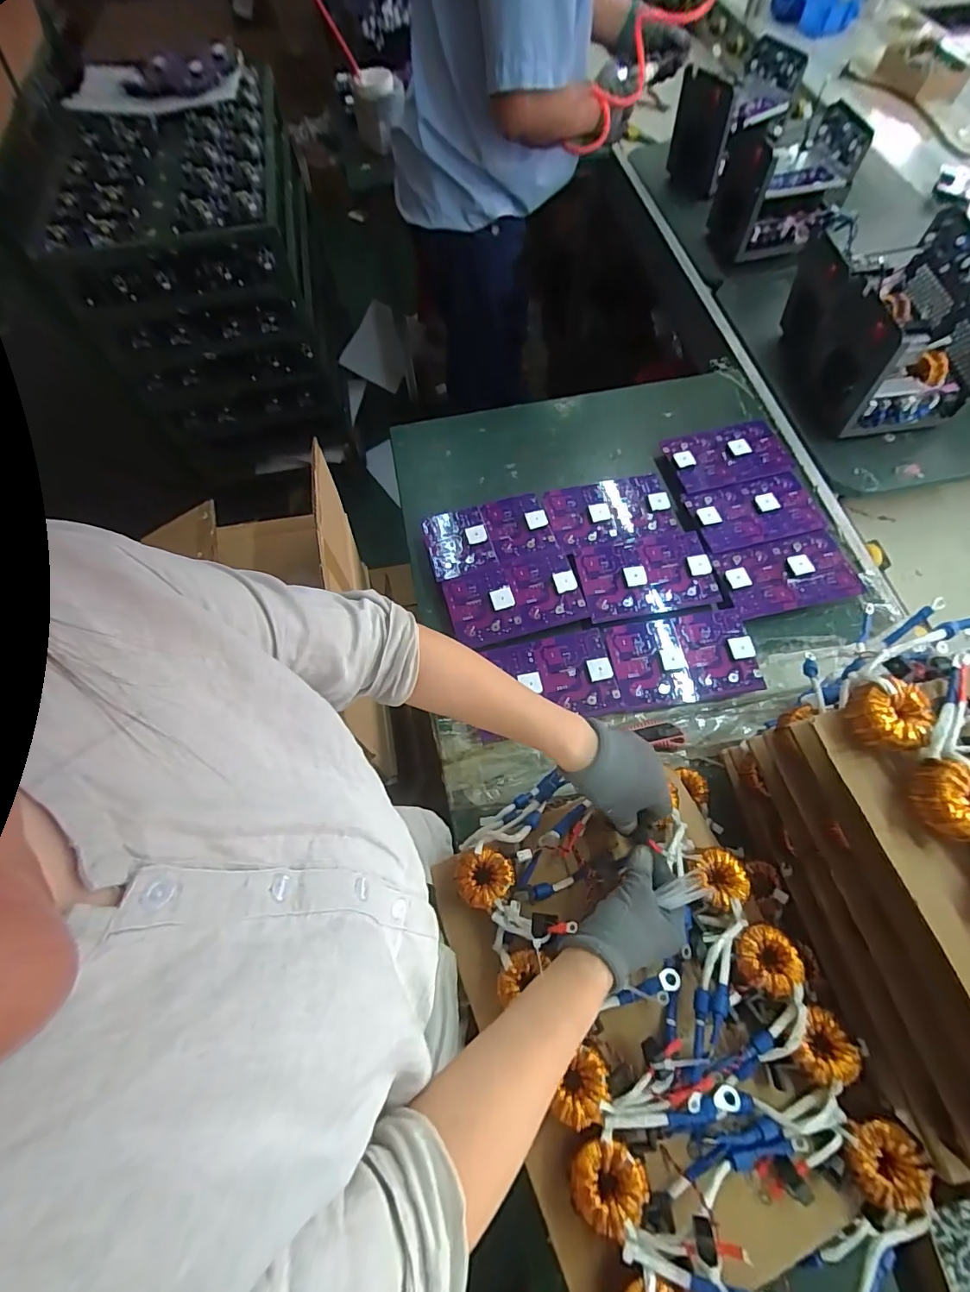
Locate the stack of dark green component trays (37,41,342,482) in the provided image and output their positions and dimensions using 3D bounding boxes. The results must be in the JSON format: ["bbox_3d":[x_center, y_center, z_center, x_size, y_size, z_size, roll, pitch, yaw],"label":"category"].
[{"bbox_3d":[-0.749,-1.041,1.490,0.530,0.692,0.677,-4,66,1],"label":"stack of dark green component trays"}]

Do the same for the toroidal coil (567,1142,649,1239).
[{"bbox_3d":[0.100,0.444,0.412,0.055,0.034,0.056,-1,66,2],"label":"toroidal coil"}]

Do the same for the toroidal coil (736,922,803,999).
[{"bbox_3d":[0.272,0.301,0.474,0.052,0.021,0.056,-1,66,2],"label":"toroidal coil"}]

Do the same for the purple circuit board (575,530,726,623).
[{"bbox_3d":[0.247,-0.110,0.759,0.197,0.010,0.130,-11,66,-2],"label":"purple circuit board"}]

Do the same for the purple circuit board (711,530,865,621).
[{"bbox_3d":[0.460,-0.113,0.751,0.196,0.013,0.122,-11,66,-2],"label":"purple circuit board"}]

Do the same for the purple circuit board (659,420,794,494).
[{"bbox_3d":[0.421,-0.333,0.858,0.206,0.017,0.124,-12,67,-3],"label":"purple circuit board"}]

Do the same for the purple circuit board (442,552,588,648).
[{"bbox_3d":[0.043,-0.073,0.750,0.197,0.013,0.120,-14,67,-4],"label":"purple circuit board"}]

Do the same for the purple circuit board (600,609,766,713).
[{"bbox_3d":[0.279,0.017,0.706,0.200,0.017,0.128,-9,66,-2],"label":"purple circuit board"}]

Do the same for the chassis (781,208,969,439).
[{"bbox_3d":[0.693,-0.547,0.856,0.252,0.195,0.315,-12,67,-3],"label":"chassis"}]

